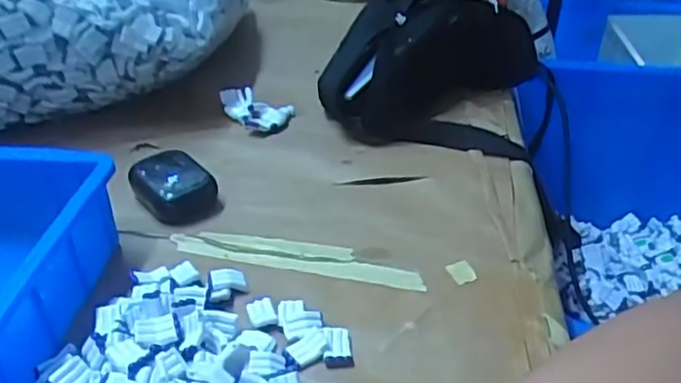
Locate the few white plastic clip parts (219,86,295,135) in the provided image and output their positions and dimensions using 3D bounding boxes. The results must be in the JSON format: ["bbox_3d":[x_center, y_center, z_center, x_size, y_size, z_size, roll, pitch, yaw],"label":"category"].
[{"bbox_3d":[-0.085,-0.080,0.637,0.071,0.021,0.046,14,37,19],"label":"few white plastic clip parts"}]

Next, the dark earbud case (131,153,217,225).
[{"bbox_3d":[-0.136,-0.006,0.532,0.054,0.024,0.068,-27,43,-33],"label":"dark earbud case"}]

